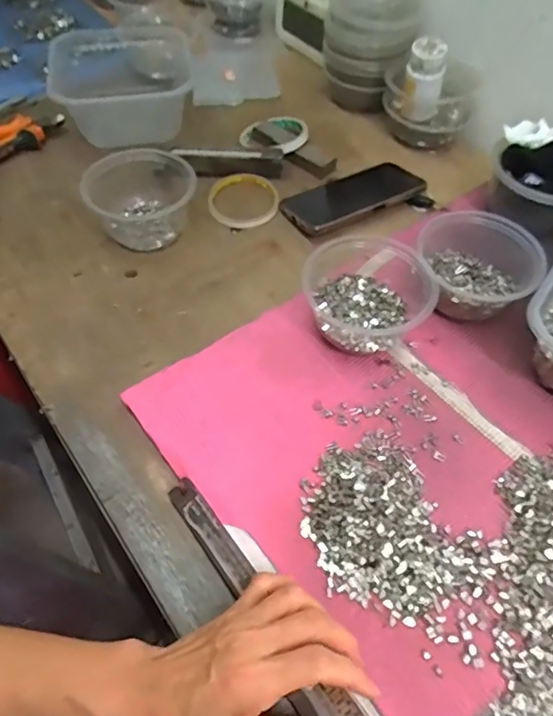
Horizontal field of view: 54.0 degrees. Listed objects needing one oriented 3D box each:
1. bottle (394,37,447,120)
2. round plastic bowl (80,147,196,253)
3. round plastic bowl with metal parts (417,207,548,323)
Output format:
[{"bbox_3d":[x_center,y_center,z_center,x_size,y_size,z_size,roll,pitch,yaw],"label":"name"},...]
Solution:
[{"bbox_3d":[0.174,-0.332,0.649,0.050,0.083,0.037,13,55,7],"label":"bottle"},{"bbox_3d":[-0.145,-0.177,0.587,0.112,0.070,0.107,1,54,-1],"label":"round plastic bowl"},{"bbox_3d":[0.193,-0.088,0.522,0.110,0.067,0.120,1,54,-1],"label":"round plastic bowl with metal parts"}]

